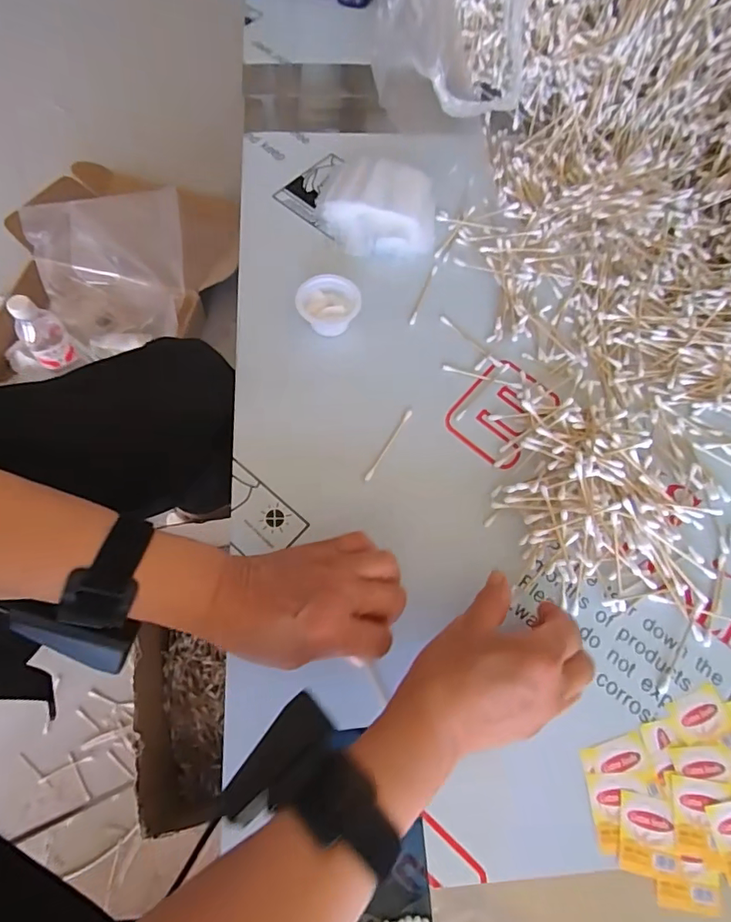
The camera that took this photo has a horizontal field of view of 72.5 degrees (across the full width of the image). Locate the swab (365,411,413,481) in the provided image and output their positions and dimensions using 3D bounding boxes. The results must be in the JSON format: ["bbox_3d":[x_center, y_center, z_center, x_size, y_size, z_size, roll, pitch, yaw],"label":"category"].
[{"bbox_3d":[0.019,-0.014,0.412,0.005,0.004,0.073,30,70,9],"label":"swab"}]

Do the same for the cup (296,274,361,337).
[{"bbox_3d":[-0.033,-0.137,0.447,0.054,0.032,0.045,-10,69,-6],"label":"cup"}]

